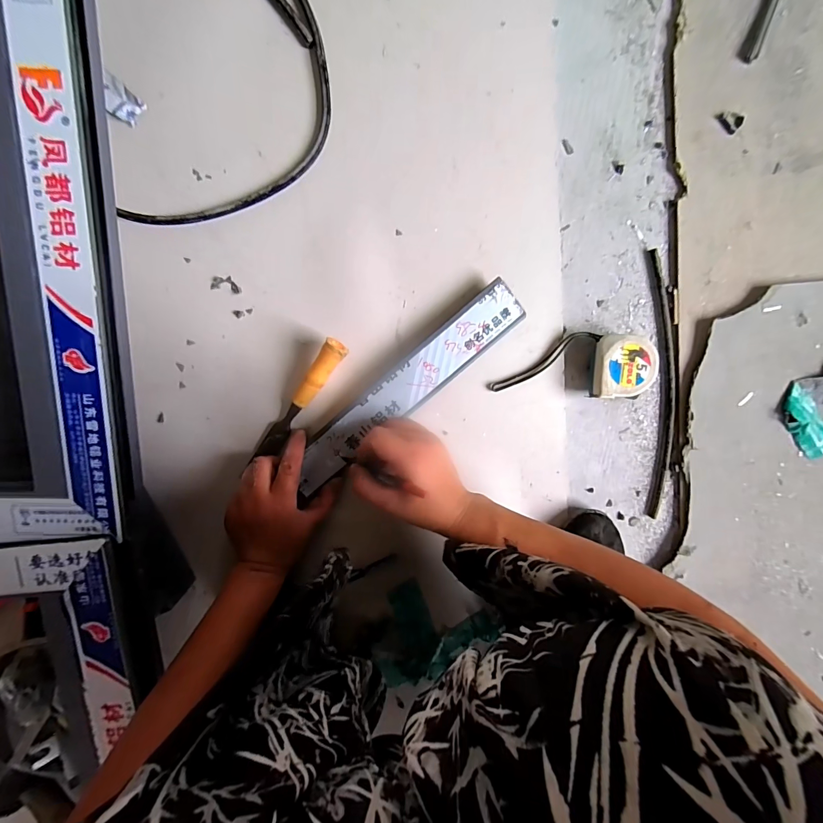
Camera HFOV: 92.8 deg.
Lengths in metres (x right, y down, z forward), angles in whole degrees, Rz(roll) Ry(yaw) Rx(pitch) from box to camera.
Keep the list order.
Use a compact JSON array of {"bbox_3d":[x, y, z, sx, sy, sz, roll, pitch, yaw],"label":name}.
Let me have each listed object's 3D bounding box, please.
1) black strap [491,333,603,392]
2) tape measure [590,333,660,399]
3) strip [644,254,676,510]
[{"bbox_3d":[0.149,-0.056,0.439,0.129,0.009,0.020,-30,99,2],"label":"black strap"},{"bbox_3d":[0.233,-0.051,0.434,0.065,0.030,0.066,-3,99,-2],"label":"tape measure"},{"bbox_3d":[0.289,-0.026,0.452,0.032,0.004,0.303,-7,99,-1],"label":"strip"}]

